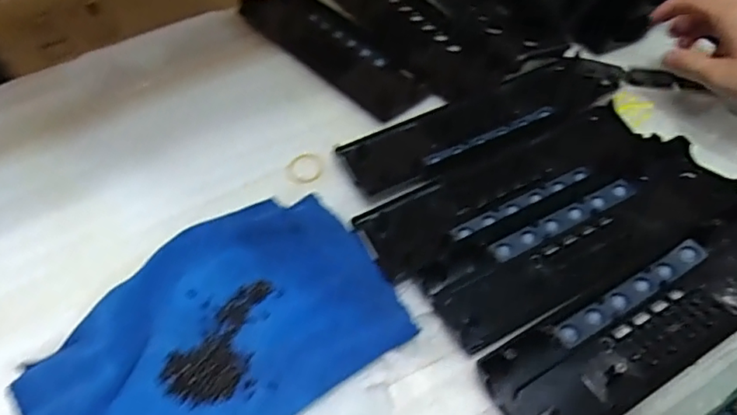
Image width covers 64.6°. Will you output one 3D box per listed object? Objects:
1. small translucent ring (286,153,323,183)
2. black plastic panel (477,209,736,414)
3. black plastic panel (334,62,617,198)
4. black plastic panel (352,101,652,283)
[{"bbox_3d":[-0.053,-0.033,0.489,0.031,0.004,0.033,-7,58,12],"label":"small translucent ring"},{"bbox_3d":[0.182,0.069,0.372,0.234,0.019,0.066,-27,54,-17],"label":"black plastic panel"},{"bbox_3d":[0.095,-0.073,0.494,0.236,0.010,0.075,-24,53,-15],"label":"black plastic panel"},{"bbox_3d":[0.110,-0.016,0.447,0.237,0.010,0.073,-24,53,-15],"label":"black plastic panel"}]

